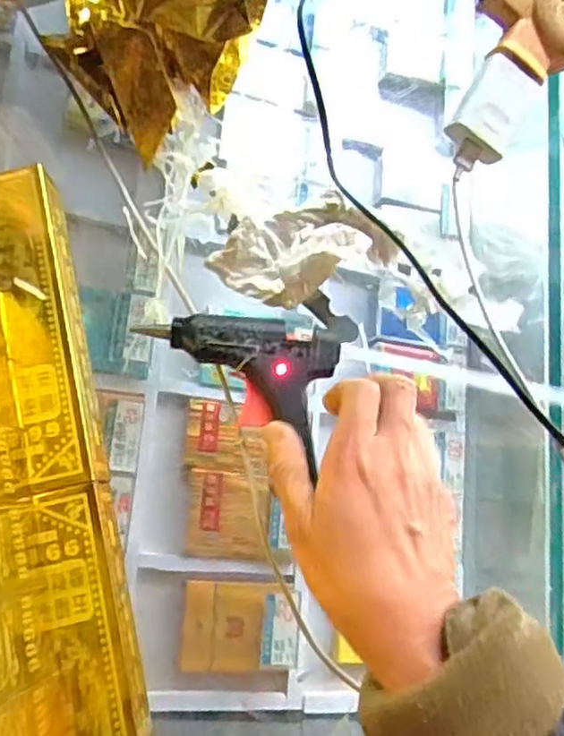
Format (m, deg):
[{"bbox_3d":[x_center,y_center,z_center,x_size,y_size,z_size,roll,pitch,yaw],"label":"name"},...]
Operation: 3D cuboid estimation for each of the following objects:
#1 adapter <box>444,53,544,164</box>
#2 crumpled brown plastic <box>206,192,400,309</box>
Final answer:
[{"bbox_3d":[0.135,-0.165,0.429,0.037,0.022,0.060,32,79,8],"label":"adapter"},{"bbox_3d":[0.013,-0.075,0.419,0.105,0.034,0.058,-27,78,-5],"label":"crumpled brown plastic"}]

